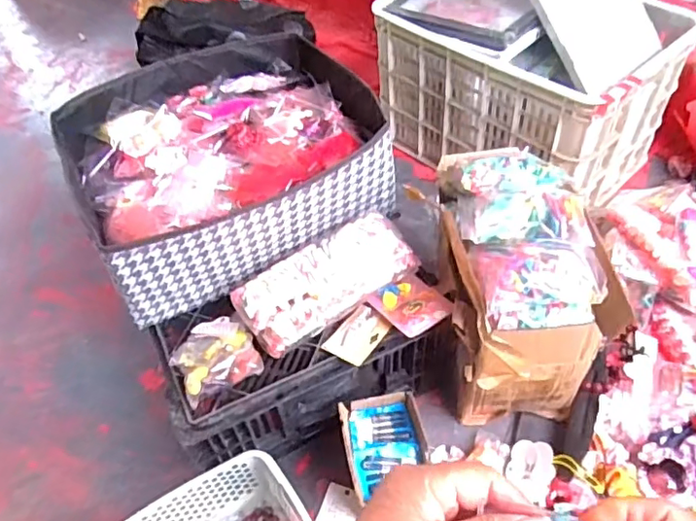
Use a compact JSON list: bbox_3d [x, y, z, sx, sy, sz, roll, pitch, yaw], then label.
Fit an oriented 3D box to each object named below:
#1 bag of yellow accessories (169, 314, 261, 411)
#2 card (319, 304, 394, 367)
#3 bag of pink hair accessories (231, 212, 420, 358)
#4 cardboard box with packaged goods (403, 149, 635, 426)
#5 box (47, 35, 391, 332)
[{"bbox_3d":[-0.166,0.118,0.711,0.094,0.042,0.103,-26,52,-17],"label":"bag of yellow accessories"},{"bbox_3d":[0.014,0.097,0.745,0.057,0.007,0.085,24,52,31],"label":"card"},{"bbox_3d":[-0.028,0.025,0.745,0.236,0.064,0.103,-29,53,-18],"label":"bag of pink hair accessories"},{"bbox_3d":[0.217,0.042,0.793,0.183,0.309,0.265,-11,49,-4],"label":"cardboard box with packaged goods"},{"bbox_3d":[-0.173,-0.143,0.829,0.399,0.143,0.370,-25,52,-16],"label":"box"}]

